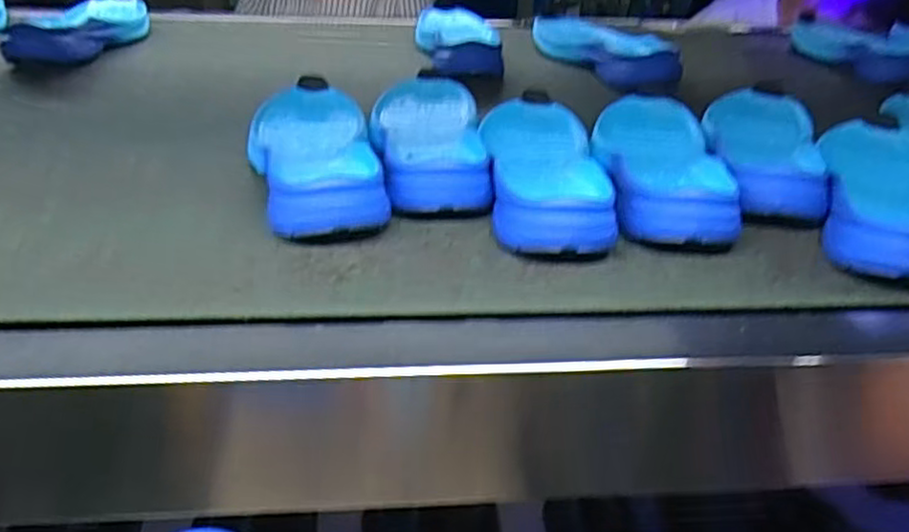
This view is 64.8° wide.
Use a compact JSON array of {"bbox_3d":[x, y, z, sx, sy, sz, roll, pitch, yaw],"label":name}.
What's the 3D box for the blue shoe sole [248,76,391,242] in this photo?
[{"bbox_3d":[-0.109,-0.088,0.550,0.088,0.043,0.252,-5,32,-12],"label":"blue shoe sole"}]

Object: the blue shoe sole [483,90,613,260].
[{"bbox_3d":[0.062,-0.078,0.547,0.095,0.037,0.261,3,31,1],"label":"blue shoe sole"}]

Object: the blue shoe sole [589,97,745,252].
[{"bbox_3d":[0.161,-0.081,0.555,0.082,0.042,0.240,6,31,5],"label":"blue shoe sole"}]

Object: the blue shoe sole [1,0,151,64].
[{"bbox_3d":[-0.425,-0.278,0.840,0.091,0.043,0.237,2,31,-1],"label":"blue shoe sole"}]

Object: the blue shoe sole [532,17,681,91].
[{"bbox_3d":[0.177,-0.262,0.858,0.079,0.042,0.248,-13,34,-24],"label":"blue shoe sole"}]

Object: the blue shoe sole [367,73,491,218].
[{"bbox_3d":[-0.020,-0.108,0.593,0.097,0.037,0.269,1,31,-3],"label":"blue shoe sole"}]

